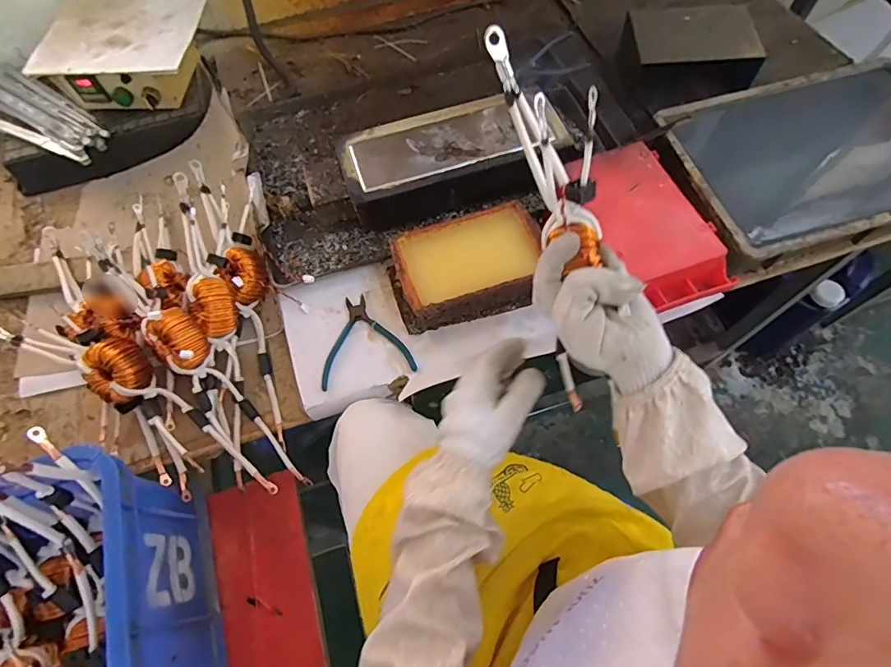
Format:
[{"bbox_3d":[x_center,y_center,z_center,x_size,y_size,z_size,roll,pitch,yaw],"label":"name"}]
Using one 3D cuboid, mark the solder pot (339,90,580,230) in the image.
[{"bbox_3d":[-0.001,-0.266,0.735,0.308,0.091,0.146,-19,65,-7],"label":"solder pot"}]

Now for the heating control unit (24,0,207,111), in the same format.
[{"bbox_3d":[-0.523,-0.465,0.787,0.242,0.094,0.175,5,64,5],"label":"heating control unit"}]

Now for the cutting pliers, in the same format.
[{"bbox_3d":[-0.112,0.005,0.653,0.125,0.009,0.132,-10,64,-2],"label":"cutting pliers"}]

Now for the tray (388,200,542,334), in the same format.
[{"bbox_3d":[0.031,-0.093,0.657,0.213,0.069,0.136,-15,64,-5],"label":"tray"}]

